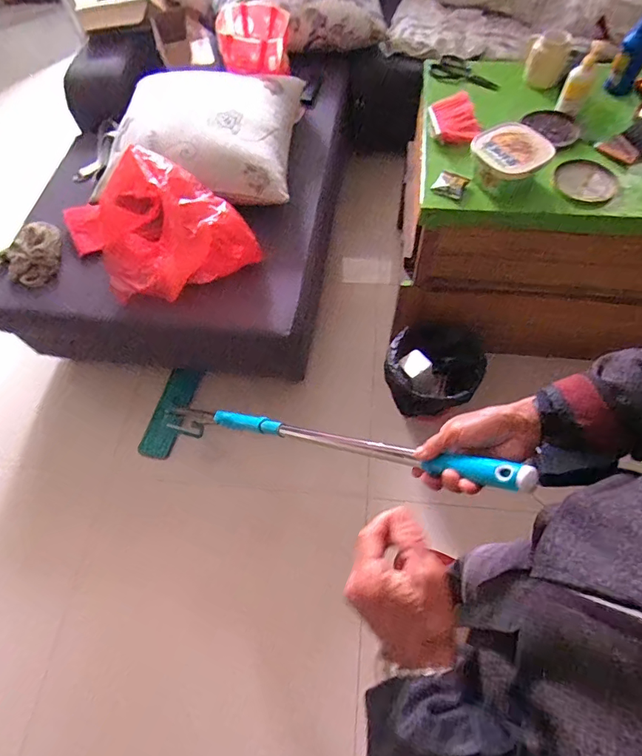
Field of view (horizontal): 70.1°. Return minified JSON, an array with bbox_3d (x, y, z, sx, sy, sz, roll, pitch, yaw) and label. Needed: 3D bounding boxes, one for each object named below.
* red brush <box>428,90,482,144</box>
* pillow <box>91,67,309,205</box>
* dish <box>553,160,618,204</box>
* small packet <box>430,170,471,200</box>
[{"bbox_3d":[0.324,-0.644,1.129,0.111,0.046,0.149,-12,62,-5],"label":"red brush"},{"bbox_3d":[-0.346,-0.745,1.338,0.536,0.129,0.505,4,62,4],"label":"pillow"},{"bbox_3d":[0.611,-0.452,1.058,0.134,0.037,0.125,-1,62,1],"label":"dish"},{"bbox_3d":[0.297,-0.445,1.050,0.072,0.026,0.059,20,64,12],"label":"small packet"}]

